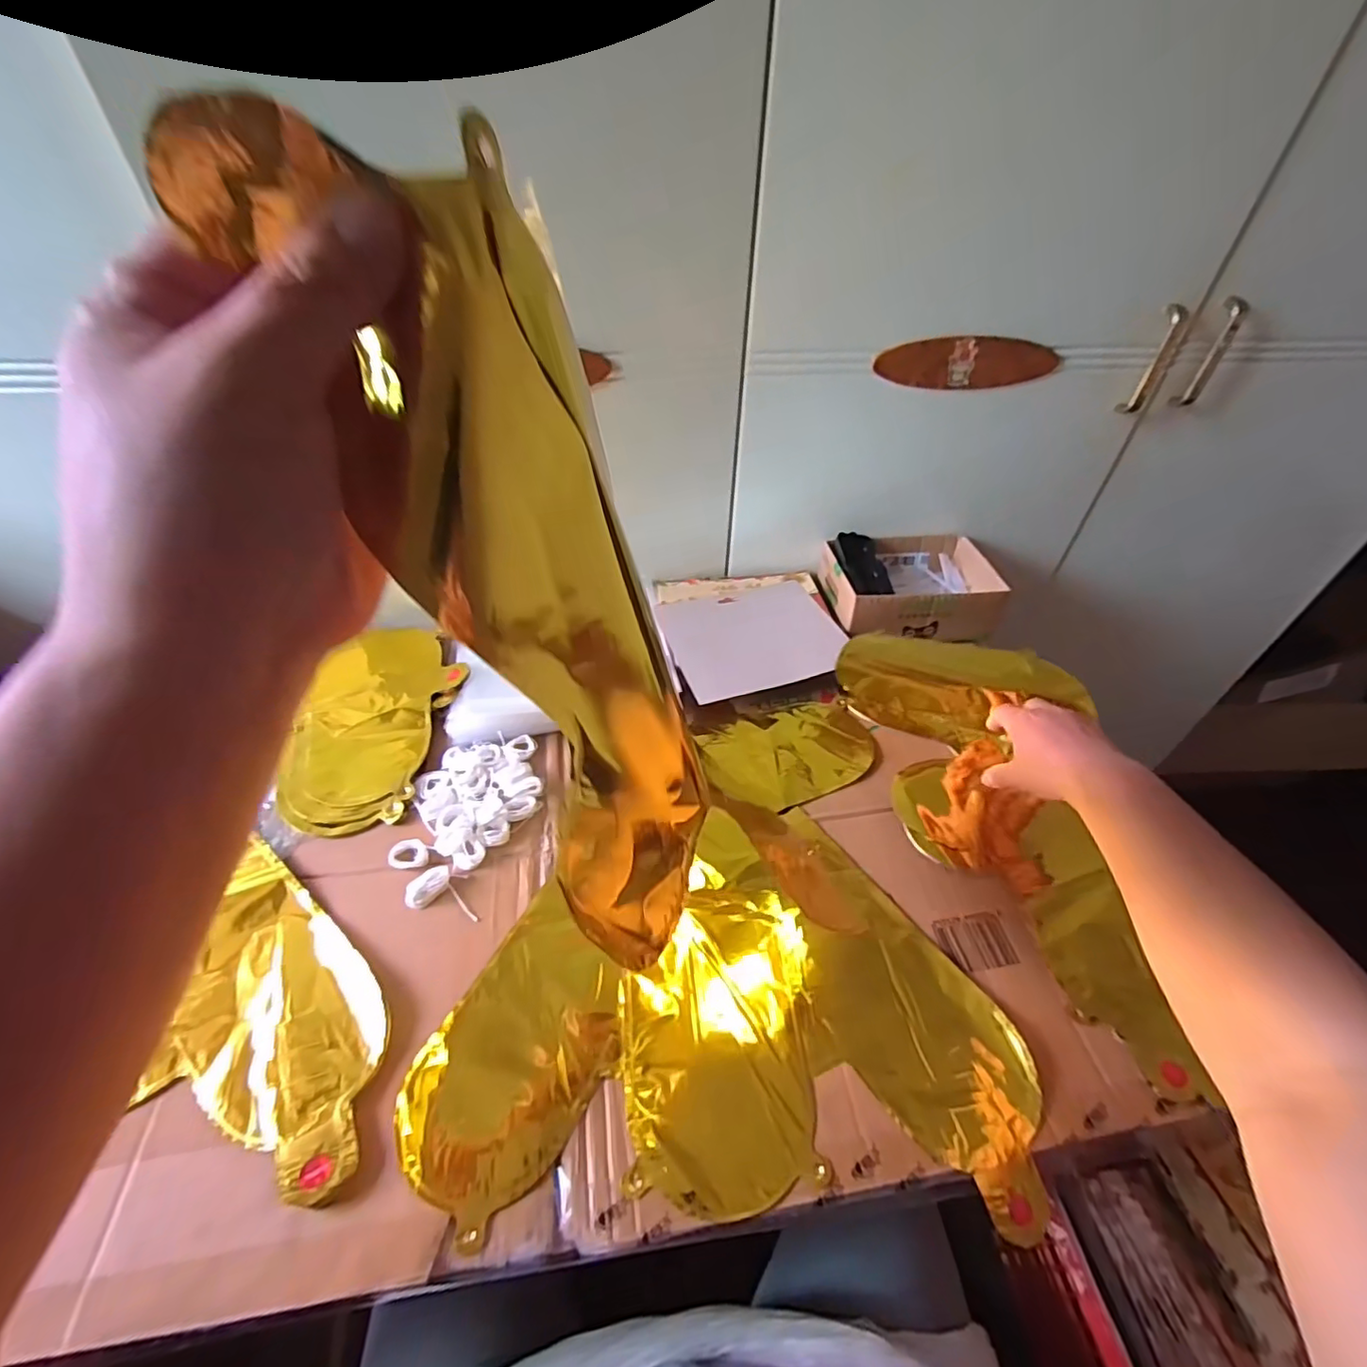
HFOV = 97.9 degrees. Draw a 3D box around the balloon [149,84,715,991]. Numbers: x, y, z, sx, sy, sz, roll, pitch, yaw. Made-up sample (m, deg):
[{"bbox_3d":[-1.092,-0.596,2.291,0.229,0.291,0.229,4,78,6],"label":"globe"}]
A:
[{"bbox_3d":[-0.042,-0.022,0.206,0.083,0.270,0.035,-37,35,-29],"label":"balloon"}]

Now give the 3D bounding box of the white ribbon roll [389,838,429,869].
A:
[{"bbox_3d":[-0.225,0.140,0.489,0.031,0.006,0.025,-9,50,-10],"label":"white ribbon roll"}]

